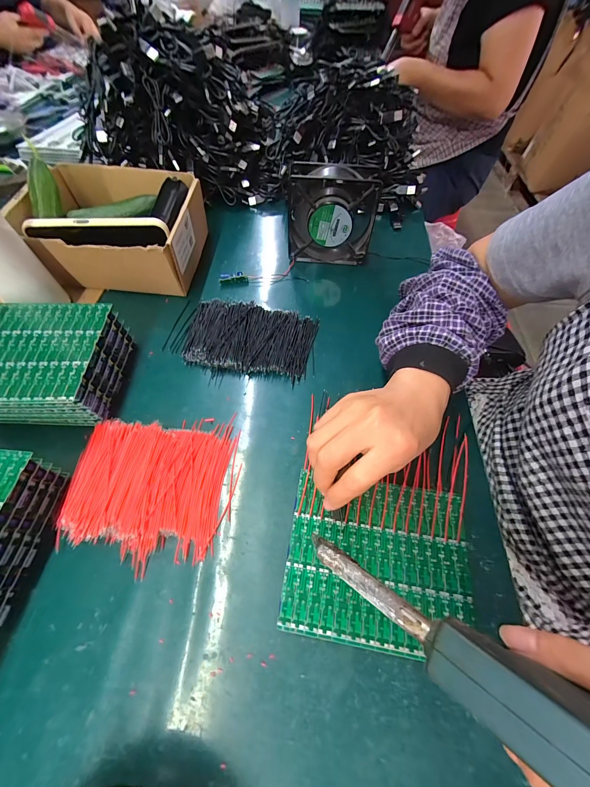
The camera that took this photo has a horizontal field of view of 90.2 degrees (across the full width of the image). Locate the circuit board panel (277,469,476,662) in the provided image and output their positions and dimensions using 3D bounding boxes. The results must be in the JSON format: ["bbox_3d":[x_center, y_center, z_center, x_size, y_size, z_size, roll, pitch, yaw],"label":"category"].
[{"bbox_3d":[0.070,0.139,0.251,0.149,0.010,0.122,9,60,2],"label":"circuit board panel"}]

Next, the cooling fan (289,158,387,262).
[{"bbox_3d":[0.052,-0.254,0.430,0.119,0.128,0.040,6,59,2],"label":"cooling fan"}]

